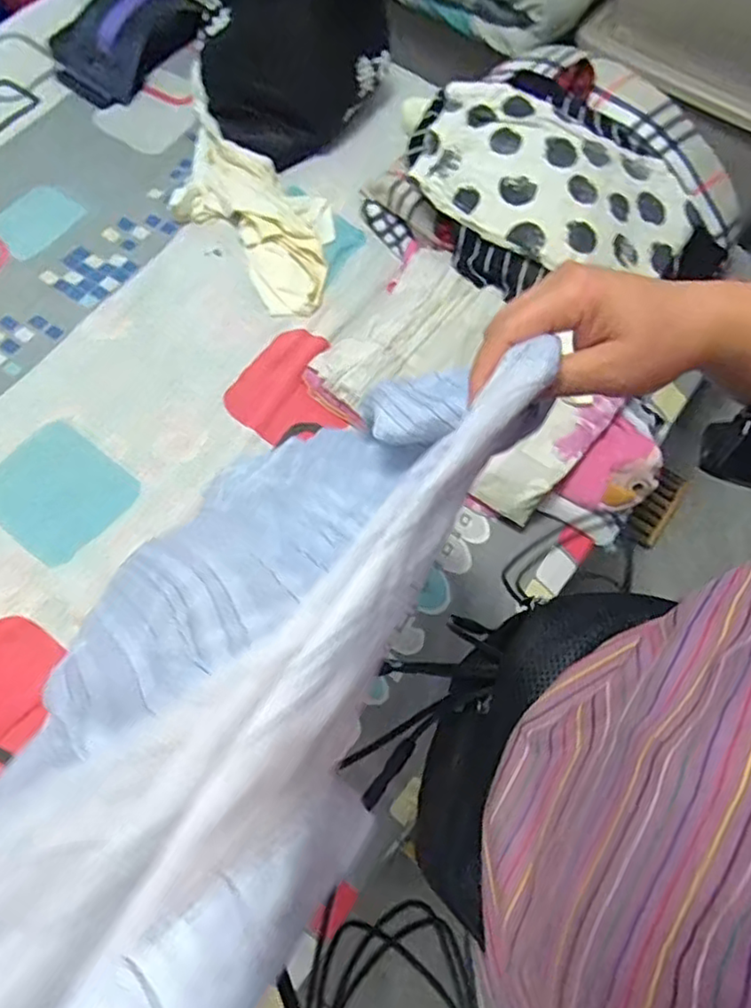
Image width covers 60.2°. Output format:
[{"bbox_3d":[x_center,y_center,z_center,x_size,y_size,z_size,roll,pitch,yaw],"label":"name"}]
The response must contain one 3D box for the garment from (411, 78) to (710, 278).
[{"bbox_3d":[0.262,-0.458,0.937,0.415,0.108,0.241,18,67,6],"label":"garment"}]

